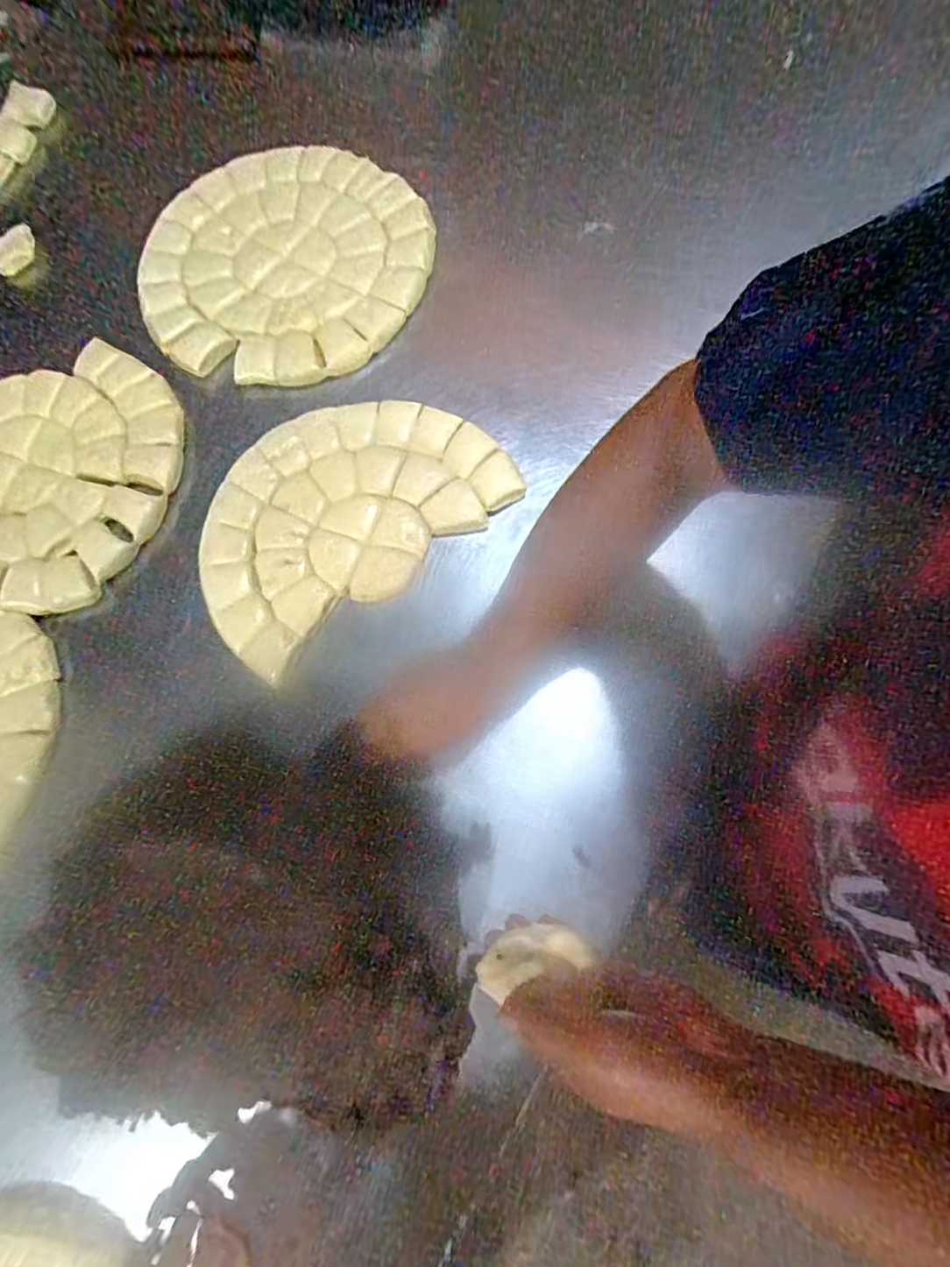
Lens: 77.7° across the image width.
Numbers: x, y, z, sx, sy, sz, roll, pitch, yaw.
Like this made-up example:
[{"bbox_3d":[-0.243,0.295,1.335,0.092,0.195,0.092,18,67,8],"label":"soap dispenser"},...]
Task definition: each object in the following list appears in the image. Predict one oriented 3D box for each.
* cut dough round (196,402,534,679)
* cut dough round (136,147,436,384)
[{"bbox_3d":[-0.136,-0.129,0.598,0.317,0.015,0.201,-36,79,-8],"label":"cut dough round"},{"bbox_3d":[-0.213,-0.437,0.678,0.313,0.021,0.322,0,76,0],"label":"cut dough round"}]

